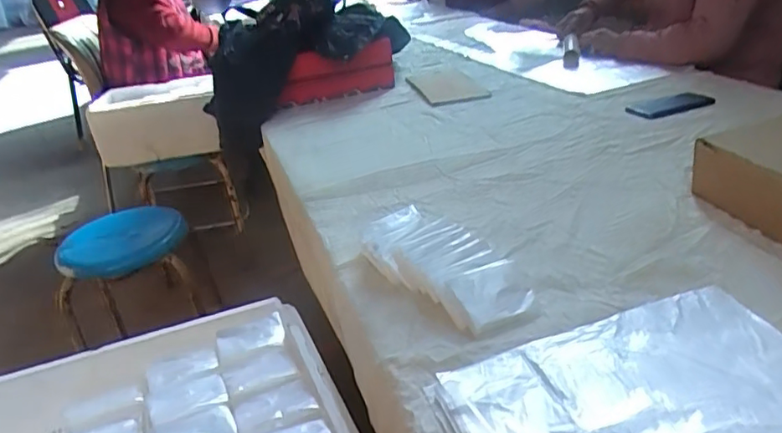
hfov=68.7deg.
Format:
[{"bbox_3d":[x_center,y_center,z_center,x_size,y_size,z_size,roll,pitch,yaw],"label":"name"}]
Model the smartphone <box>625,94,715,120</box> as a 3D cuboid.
[{"bbox_3d":[0.502,-0.199,1.017,0.147,0.010,0.074,-12,29,-8],"label":"smartphone"}]

